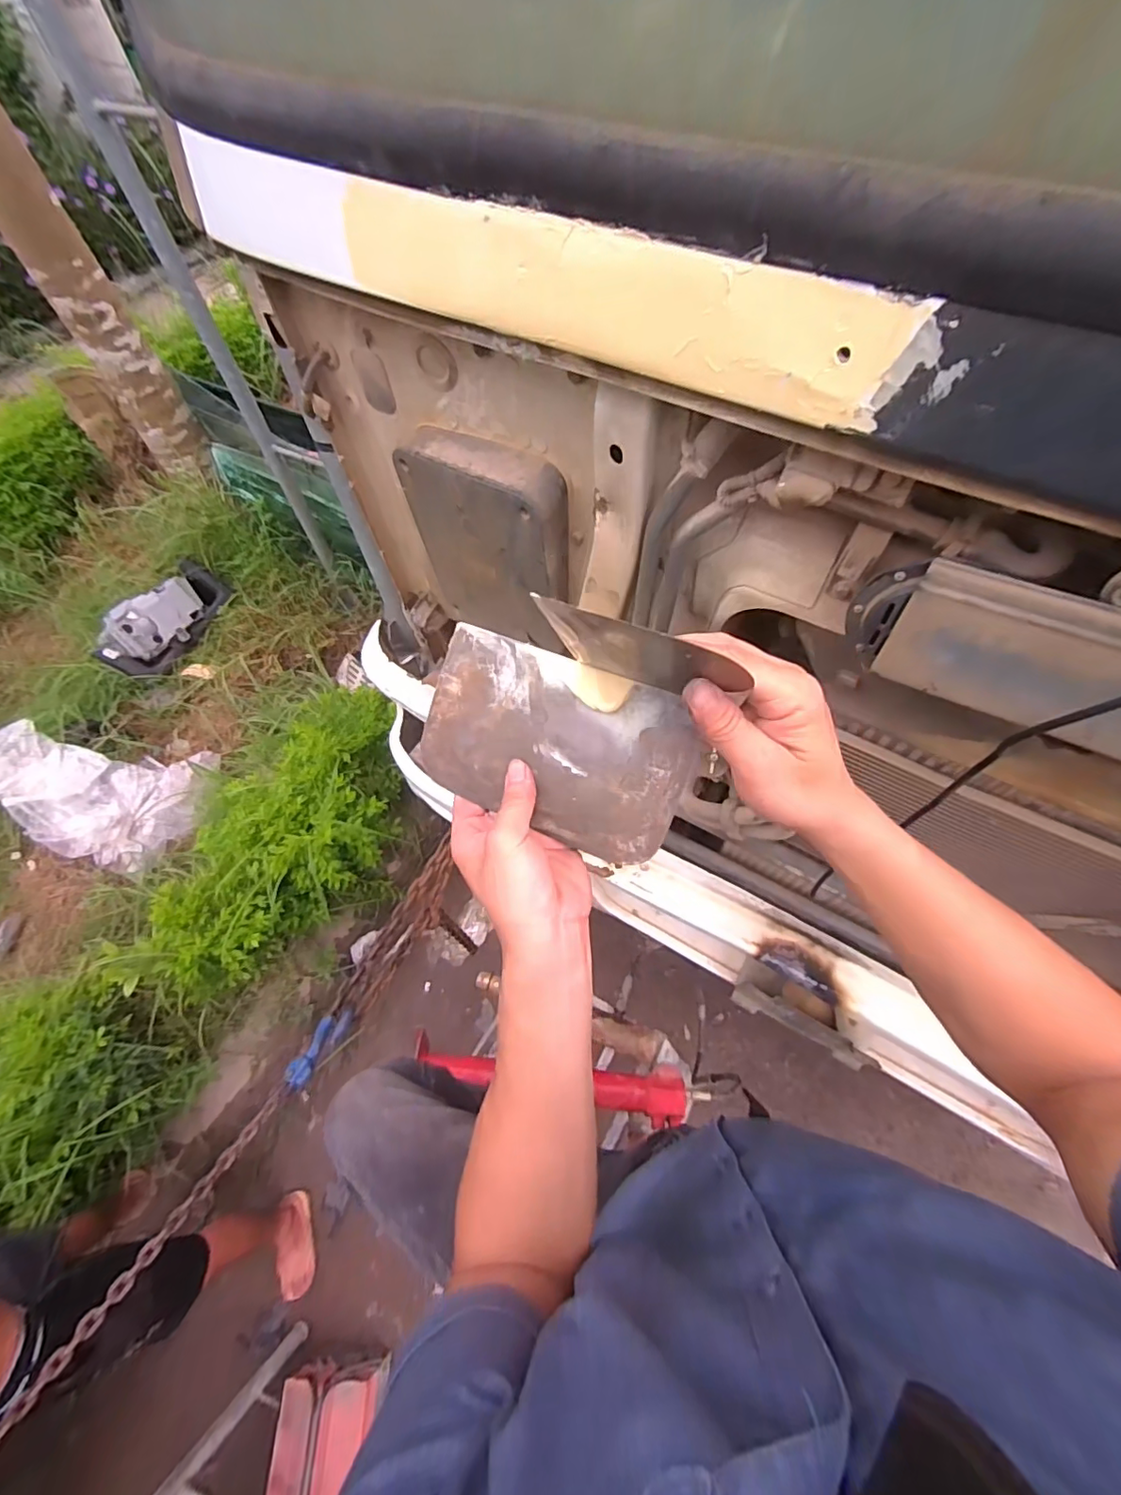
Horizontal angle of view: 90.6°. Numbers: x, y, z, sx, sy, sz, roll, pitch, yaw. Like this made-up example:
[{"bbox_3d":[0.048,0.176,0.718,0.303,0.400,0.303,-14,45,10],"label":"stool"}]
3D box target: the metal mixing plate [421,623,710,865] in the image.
[{"bbox_3d":[-0.007,-0.003,0.376,0.186,0.005,0.114,21,96,16],"label":"metal mixing plate"}]

